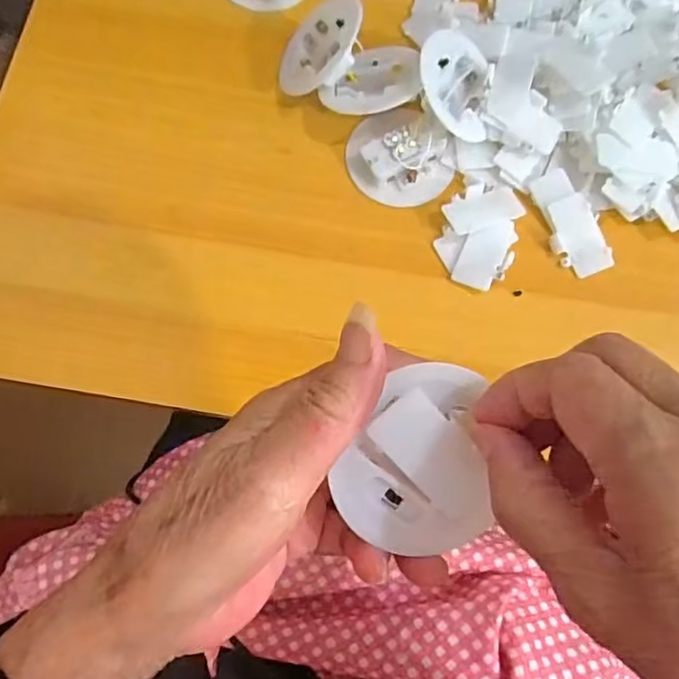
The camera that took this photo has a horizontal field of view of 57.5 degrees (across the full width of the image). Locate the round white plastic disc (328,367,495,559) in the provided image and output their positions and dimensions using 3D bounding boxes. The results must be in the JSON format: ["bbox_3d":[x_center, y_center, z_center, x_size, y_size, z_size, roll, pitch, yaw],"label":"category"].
[{"bbox_3d":[0.024,0.042,0.208,0.049,0.009,0.063,-6,98,1],"label":"round white plastic disc"}]

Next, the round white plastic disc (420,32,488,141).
[{"bbox_3d":[0.065,-0.153,0.371,0.050,0.015,0.062,13,79,-33],"label":"round white plastic disc"}]

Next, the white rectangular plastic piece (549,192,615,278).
[{"bbox_3d":[0.141,-0.061,0.365,0.027,0.009,0.047,-20,84,-5],"label":"white rectangular plastic piece"}]

